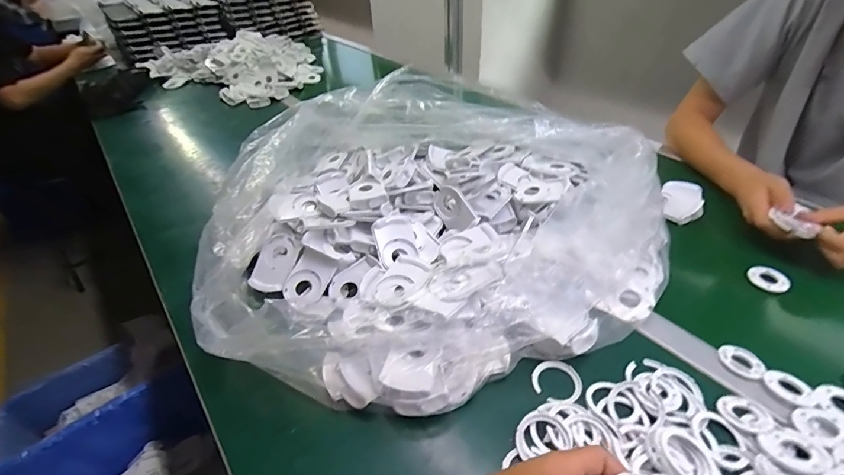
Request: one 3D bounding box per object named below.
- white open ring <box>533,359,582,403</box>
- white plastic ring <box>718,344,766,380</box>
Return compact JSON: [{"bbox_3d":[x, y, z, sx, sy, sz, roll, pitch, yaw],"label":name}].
[{"bbox_3d":[0.150,0.158,0.446,0.053,0.004,0.050,-2,39,2],"label":"white open ring"},{"bbox_3d":[0.359,0.138,0.451,0.036,0.009,0.042,-24,43,-23],"label":"white plastic ring"}]

